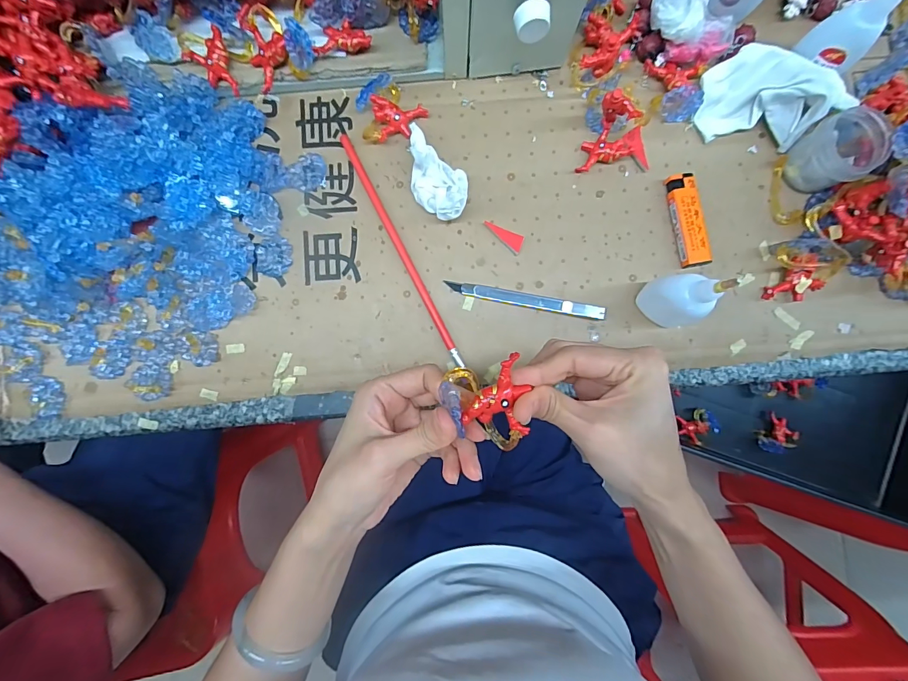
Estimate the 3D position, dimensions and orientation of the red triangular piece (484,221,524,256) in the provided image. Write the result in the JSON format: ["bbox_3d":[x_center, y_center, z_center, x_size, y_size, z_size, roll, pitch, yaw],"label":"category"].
[{"bbox_3d":[0.046,-0.095,0.352,0.041,0.004,0.016,44,89,1],"label":"red triangular piece"}]

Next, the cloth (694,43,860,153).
[{"bbox_3d":[0.265,-0.207,0.335,0.096,0.038,0.092,-36,88,-1],"label":"cloth"}]

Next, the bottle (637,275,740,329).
[{"bbox_3d":[0.177,-0.031,0.302,0.033,0.096,0.038,-6,88,0],"label":"bottle"}]

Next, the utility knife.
[{"bbox_3d":[0.062,-0.035,0.345,0.136,0.011,0.011,11,88,1],"label":"utility knife"}]

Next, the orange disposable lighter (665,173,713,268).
[{"bbox_3d":[0.204,-0.105,0.345,0.023,0.017,0.080,-8,88,0],"label":"orange disposable lighter"}]

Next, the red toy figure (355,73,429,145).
[{"bbox_3d":[-0.058,-0.199,0.345,0.054,0.026,0.045,-38,89,-1],"label":"red toy figure"}]

